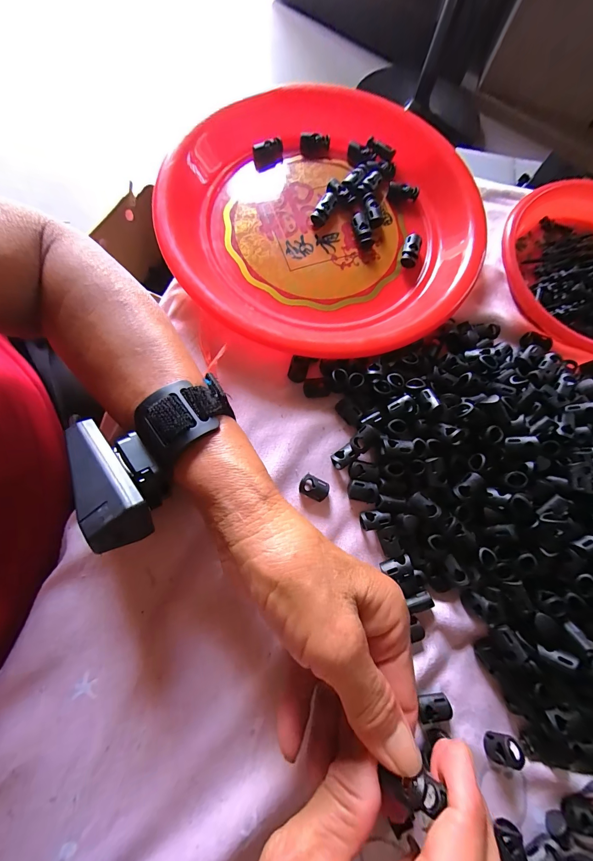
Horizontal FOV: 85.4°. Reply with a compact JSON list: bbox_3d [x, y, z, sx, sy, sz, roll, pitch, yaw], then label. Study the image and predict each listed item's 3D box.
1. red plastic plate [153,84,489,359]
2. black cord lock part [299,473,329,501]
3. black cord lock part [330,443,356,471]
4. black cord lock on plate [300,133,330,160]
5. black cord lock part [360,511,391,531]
[{"bbox_3d":[0.022,-0.179,0.264,0.253,0.034,0.254,1,75,-4],"label":"red plastic plate"},{"bbox_3d":[0.012,0.040,0.224,0.020,0.008,0.014,24,75,2],"label":"black cord lock part"},{"bbox_3d":[0.033,0.019,0.229,0.016,0.011,0.012,-34,80,-12],"label":"black cord lock part"},{"bbox_3d":[0.017,-0.261,0.294,0.027,0.010,0.018,2,75,-4],"label":"black cord lock on plate"},{"bbox_3d":[0.054,0.061,0.218,0.020,0.006,0.012,-10,76,-7],"label":"black cord lock part"}]

